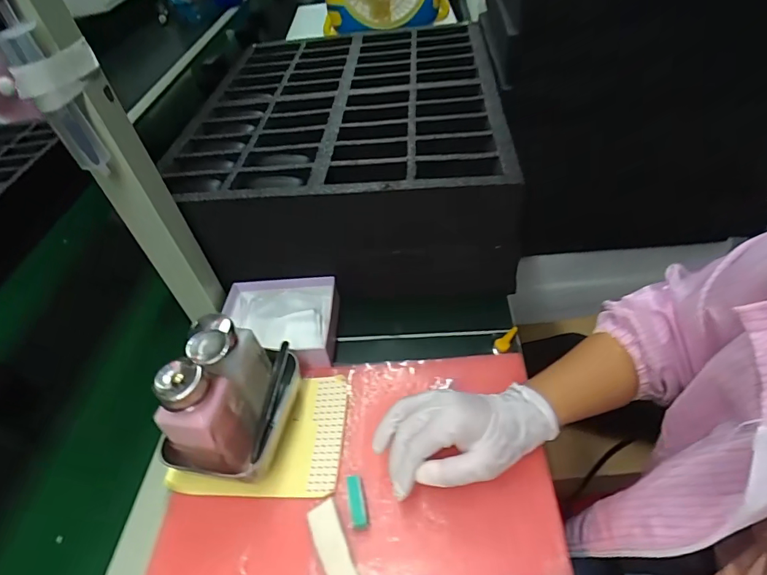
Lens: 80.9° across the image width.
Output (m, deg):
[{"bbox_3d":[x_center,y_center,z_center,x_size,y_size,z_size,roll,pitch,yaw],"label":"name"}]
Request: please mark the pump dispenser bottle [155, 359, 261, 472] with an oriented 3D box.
[{"bbox_3d":[-0.151,0.119,0.389,0.058,0.134,0.058,1,47,9],"label":"pump dispenser bottle"}]

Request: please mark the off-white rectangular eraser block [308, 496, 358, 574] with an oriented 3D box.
[{"bbox_3d":[-0.042,0.213,0.371,0.024,0.009,0.070,-21,46,-11],"label":"off-white rectangular eraser block"}]

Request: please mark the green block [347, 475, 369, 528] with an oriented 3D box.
[{"bbox_3d":[-0.022,0.186,0.389,0.015,0.018,0.041,-10,45,0],"label":"green block"}]

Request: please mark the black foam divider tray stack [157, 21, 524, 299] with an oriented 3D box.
[{"bbox_3d":[-0.053,-0.202,0.631,0.393,0.150,0.416,-5,45,5],"label":"black foam divider tray stack"}]

